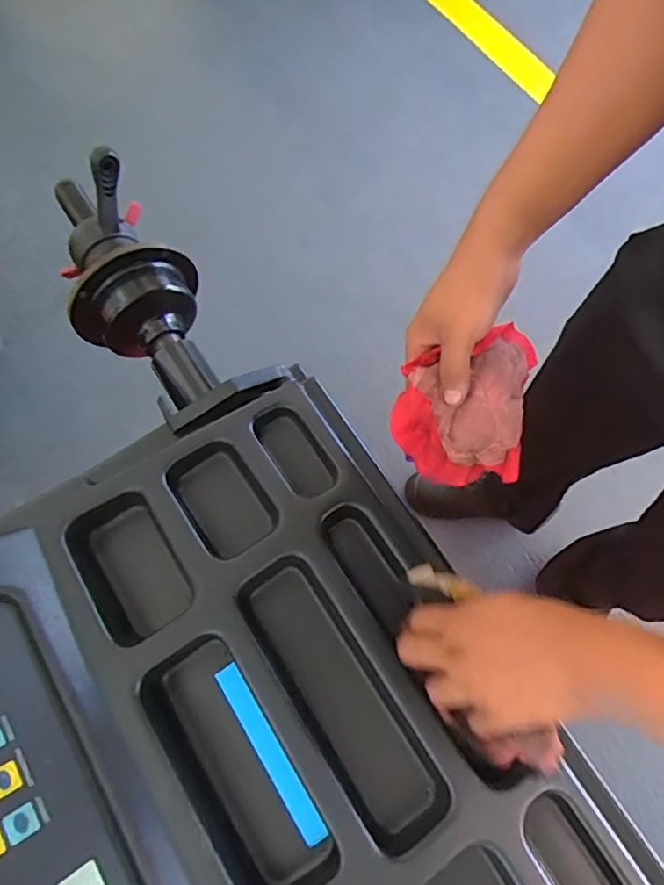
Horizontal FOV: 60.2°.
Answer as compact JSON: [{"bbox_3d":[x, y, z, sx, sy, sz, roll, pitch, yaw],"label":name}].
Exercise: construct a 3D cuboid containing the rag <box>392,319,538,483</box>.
[{"bbox_3d":[0.117,-0.038,0.508,0.113,0.063,0.135,12,74,6],"label":"rag"}]

